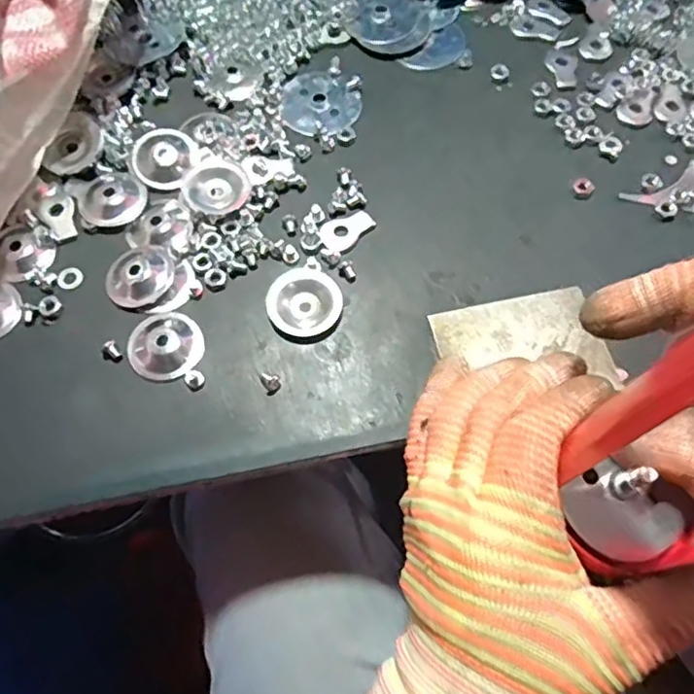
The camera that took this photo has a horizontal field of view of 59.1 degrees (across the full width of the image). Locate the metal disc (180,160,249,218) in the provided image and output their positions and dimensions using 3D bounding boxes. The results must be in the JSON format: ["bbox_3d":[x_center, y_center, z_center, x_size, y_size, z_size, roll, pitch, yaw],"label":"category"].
[{"bbox_3d":[-0.066,-0.082,0.313,0.031,0.008,0.032,33,72,11],"label":"metal disc"}]

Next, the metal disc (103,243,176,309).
[{"bbox_3d":[-0.102,-0.036,0.299,0.034,0.007,0.031,0,69,-1],"label":"metal disc"}]

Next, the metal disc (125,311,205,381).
[{"bbox_3d":[-0.084,-0.001,0.284,0.033,0.004,0.034,0,69,-1],"label":"metal disc"}]

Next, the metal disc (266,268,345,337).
[{"bbox_3d":[-0.020,-0.022,0.288,0.035,0.010,0.033,0,69,-1],"label":"metal disc"}]

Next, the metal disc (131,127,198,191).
[{"bbox_3d":[-0.098,-0.101,0.322,0.034,0.007,0.032,0,69,-1],"label":"metal disc"}]

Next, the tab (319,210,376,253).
[{"bbox_3d":[0.000,-0.060,0.306,0.028,0.004,0.018,-37,74,-14],"label":"tab"}]

